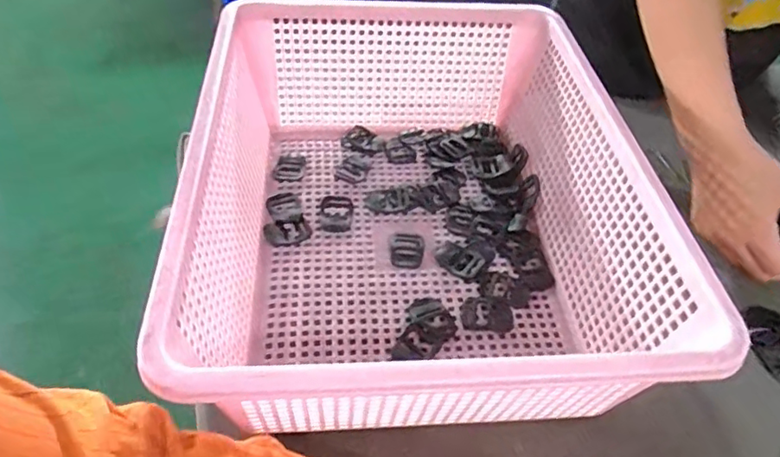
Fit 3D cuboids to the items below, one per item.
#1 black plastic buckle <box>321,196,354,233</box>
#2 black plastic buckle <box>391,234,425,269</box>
[{"bbox_3d":[-0.046,-0.014,0.488,0.028,0.004,0.044,-3,48,-8],"label":"black plastic buckle"},{"bbox_3d":[0.015,0.018,0.465,0.027,0.004,0.039,3,47,-2],"label":"black plastic buckle"}]

